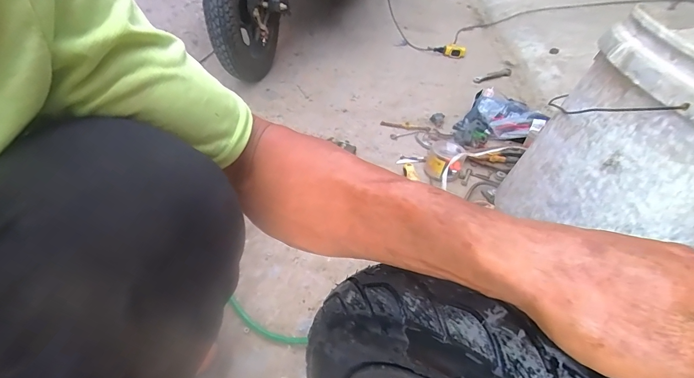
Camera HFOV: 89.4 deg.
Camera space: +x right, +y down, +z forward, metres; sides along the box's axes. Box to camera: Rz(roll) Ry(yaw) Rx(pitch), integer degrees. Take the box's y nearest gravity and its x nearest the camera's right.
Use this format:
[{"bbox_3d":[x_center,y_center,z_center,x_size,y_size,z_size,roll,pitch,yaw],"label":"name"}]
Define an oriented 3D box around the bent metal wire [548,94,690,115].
[{"bbox_3d":[0.336,-0.110,0.464,0.023,0.027,0.195,-3,15,-9],"label":"bent metal wire"}]

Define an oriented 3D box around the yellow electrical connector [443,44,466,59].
[{"bbox_3d":[0.448,-0.573,1.470,0.091,0.056,0.029,20,43,18],"label":"yellow electrical connector"}]

